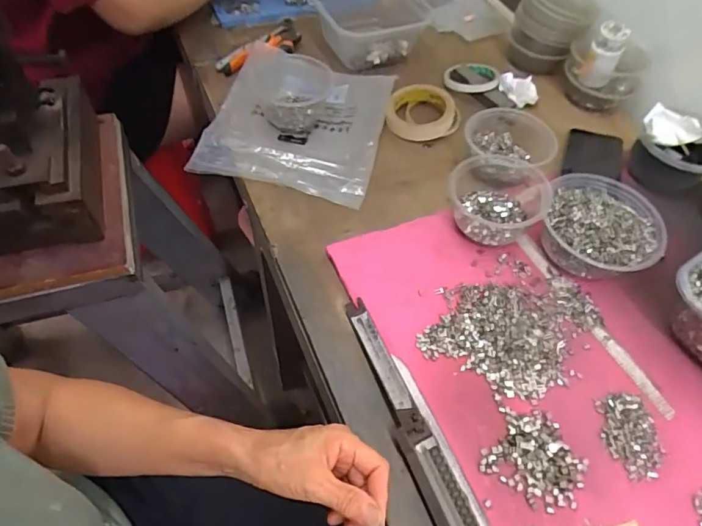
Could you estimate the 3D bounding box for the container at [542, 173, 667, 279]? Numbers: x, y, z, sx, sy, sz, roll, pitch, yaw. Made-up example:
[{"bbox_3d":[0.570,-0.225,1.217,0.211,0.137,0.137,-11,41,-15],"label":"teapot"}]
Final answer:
[{"bbox_3d":[0.287,-0.041,0.553,0.122,0.057,0.134,1,55,-1],"label":"container"}]

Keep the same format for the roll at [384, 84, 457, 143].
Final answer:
[{"bbox_3d":[0.103,-0.224,0.698,0.096,0.035,0.096,1,55,-1],"label":"roll"}]

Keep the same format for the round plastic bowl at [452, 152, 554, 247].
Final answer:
[{"bbox_3d":[0.182,-0.085,0.581,0.111,0.058,0.136,24,58,15],"label":"round plastic bowl"}]

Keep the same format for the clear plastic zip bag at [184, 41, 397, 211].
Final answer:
[{"bbox_3d":[-0.077,-0.209,0.682,0.242,0.038,0.255,12,56,7],"label":"clear plastic zip bag"}]

